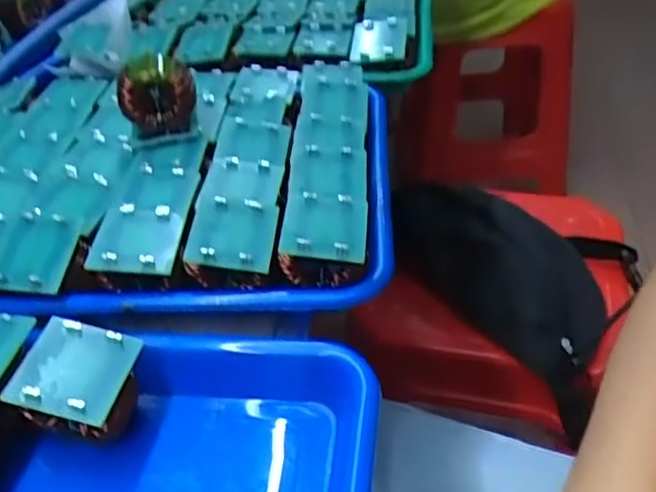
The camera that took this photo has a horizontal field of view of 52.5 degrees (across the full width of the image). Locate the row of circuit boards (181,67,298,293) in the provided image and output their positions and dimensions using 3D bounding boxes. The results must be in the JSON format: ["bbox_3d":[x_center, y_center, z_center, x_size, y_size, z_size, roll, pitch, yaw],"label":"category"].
[{"bbox_3d":[-0.050,-0.060,0.440,0.047,0.033,0.236,-3,39,3],"label":"row of circuit boards"}]

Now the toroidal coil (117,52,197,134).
[{"bbox_3d":[-0.112,-0.102,0.438,0.046,0.054,0.028,-6,39,0],"label":"toroidal coil"}]

